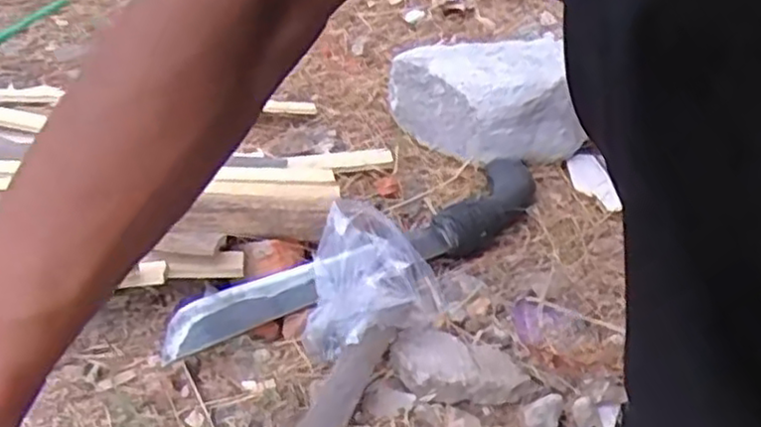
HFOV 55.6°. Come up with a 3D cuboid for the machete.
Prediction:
[{"bbox_3d":[-0.002,0.038,0.623,0.386,0.043,0.077,-25,49,-32],"label":"machete"}]

